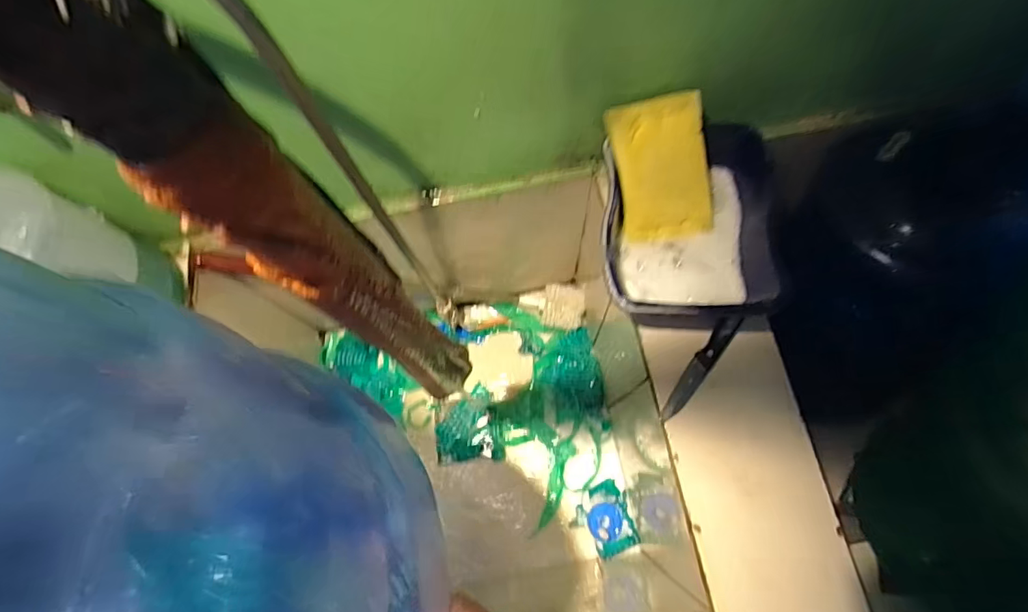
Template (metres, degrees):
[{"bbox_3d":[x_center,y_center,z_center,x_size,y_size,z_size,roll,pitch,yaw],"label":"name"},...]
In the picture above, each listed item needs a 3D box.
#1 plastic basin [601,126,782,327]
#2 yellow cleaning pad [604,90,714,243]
[{"bbox_3d":[0.170,-0.068,0.505,0.165,0.091,0.168,-1,72,3],"label":"plastic basin"},{"bbox_3d":[0.152,-0.137,0.497,0.091,0.009,0.139,-13,115,4],"label":"yellow cleaning pad"}]

